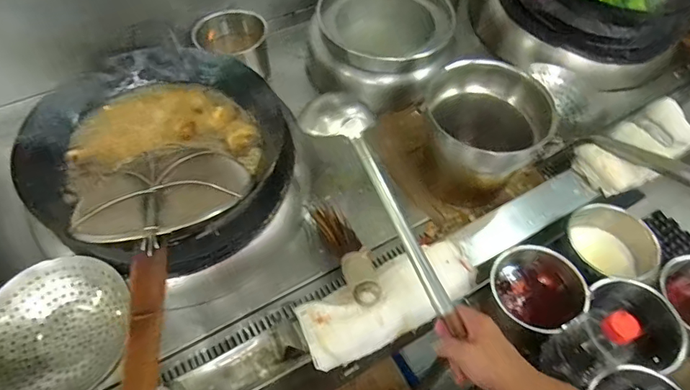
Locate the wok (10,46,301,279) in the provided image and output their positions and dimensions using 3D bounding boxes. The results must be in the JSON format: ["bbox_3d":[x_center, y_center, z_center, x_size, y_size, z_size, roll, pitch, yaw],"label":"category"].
[{"bbox_3d":[-0.327,-0.073,0.876,0.414,0.183,0.440,0,55,-1],"label":"wok"}]

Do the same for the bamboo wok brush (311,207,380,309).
[{"bbox_3d":[0.005,0.110,0.871,0.055,0.042,0.257,-17,36,-12],"label":"bamboo wok brush"}]

